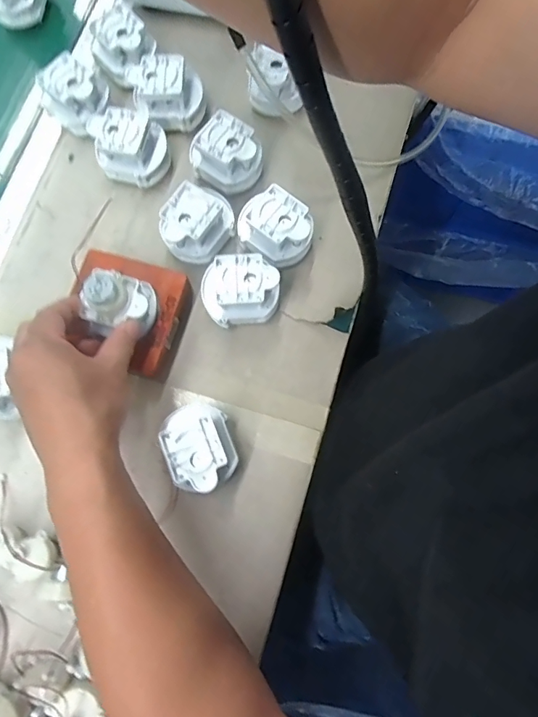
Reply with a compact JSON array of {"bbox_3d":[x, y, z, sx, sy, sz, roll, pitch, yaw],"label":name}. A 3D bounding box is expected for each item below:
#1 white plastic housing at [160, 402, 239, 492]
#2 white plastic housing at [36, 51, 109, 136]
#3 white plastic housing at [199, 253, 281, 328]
[{"bbox_3d":[-0.057,0.076,0.365,0.053,0.048,0.069,-17,78,-1],"label":"white plastic housing"},{"bbox_3d":[-0.193,-0.273,0.439,0.059,0.040,0.067,38,82,9],"label":"white plastic housing"},{"bbox_3d":[-0.026,-0.060,0.395,0.070,0.051,0.052,-12,78,0],"label":"white plastic housing"}]

